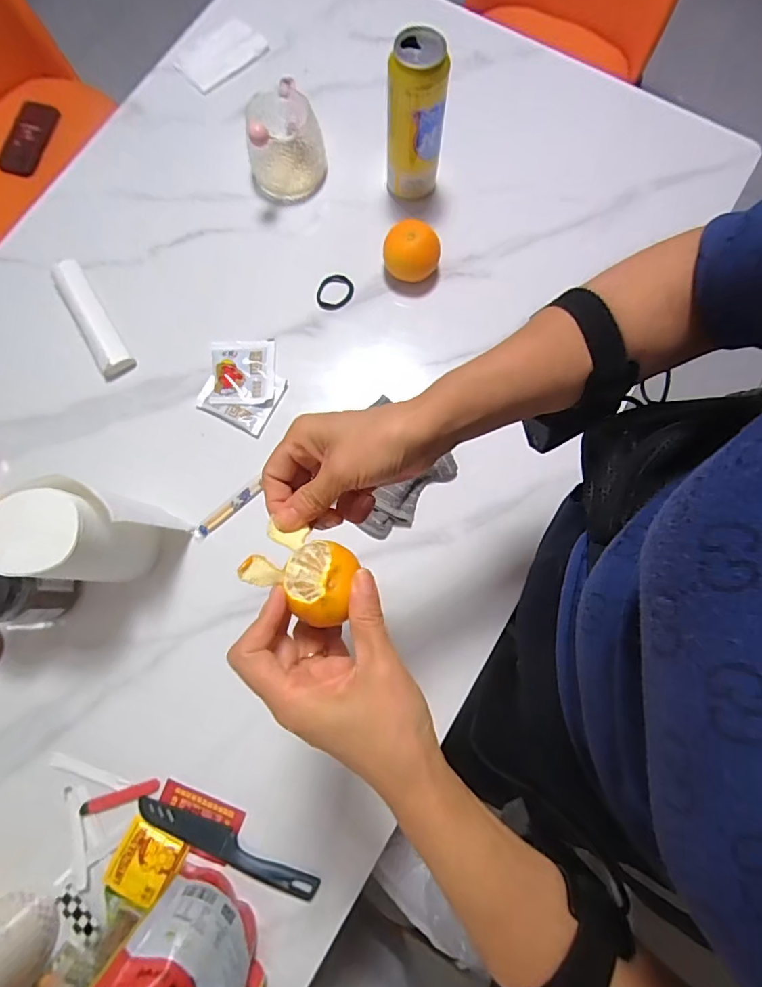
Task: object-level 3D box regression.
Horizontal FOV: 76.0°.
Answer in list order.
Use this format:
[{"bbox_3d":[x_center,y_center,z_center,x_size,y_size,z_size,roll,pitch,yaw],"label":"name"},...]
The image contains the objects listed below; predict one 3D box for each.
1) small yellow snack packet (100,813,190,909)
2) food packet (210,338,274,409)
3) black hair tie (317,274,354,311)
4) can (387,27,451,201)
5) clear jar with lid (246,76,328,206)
[{"bbox_3d":[-0.235,0.367,0.485,0.061,0.010,0.060,26,79,6],"label":"small yellow snack packet"},{"bbox_3d":[-0.168,-0.147,0.589,0.075,0.012,0.087,-3,78,0],"label":"food packet"},{"bbox_3d":[-0.057,-0.256,0.617,0.040,0.009,0.052,28,80,6],"label":"black hair tie"},{"bbox_3d":[0.041,-0.427,0.571,0.062,0.169,0.056,6,78,2],"label":"can"},{"bbox_3d":[-0.124,-0.450,0.611,0.095,0.102,0.101,0,78,1],"label":"clear jar with lid"}]

